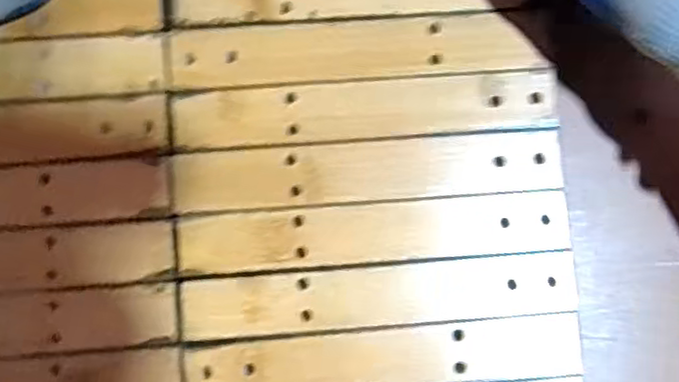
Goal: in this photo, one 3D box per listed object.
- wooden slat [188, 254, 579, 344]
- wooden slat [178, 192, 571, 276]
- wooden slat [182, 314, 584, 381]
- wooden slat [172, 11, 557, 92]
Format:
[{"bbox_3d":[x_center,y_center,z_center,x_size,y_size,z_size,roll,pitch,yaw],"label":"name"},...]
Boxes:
[{"bbox_3d":[0.020,0.049,0.297,0.179,0.004,0.029,-4,86,-3],"label":"wooden slat"},{"bbox_3d":[0.017,0.020,0.301,0.178,0.004,0.028,-3,86,-2],"label":"wooden slat"},{"bbox_3d":[0.022,0.078,0.296,0.180,0.004,0.028,-4,86,-2],"label":"wooden slat"},{"bbox_3d":[0.011,-0.067,0.305,0.176,0.004,0.029,-4,86,-3],"label":"wooden slat"}]

